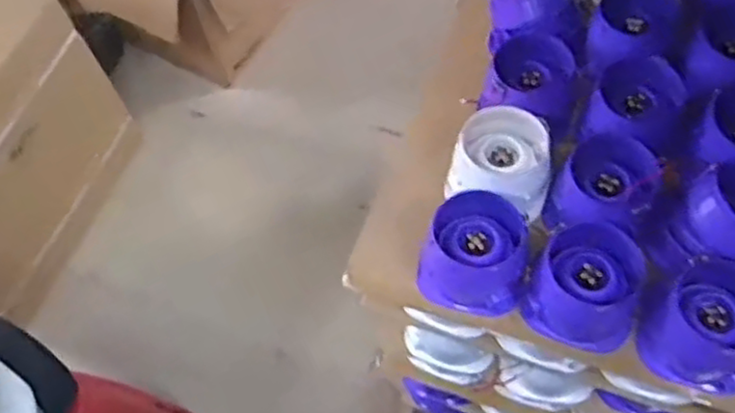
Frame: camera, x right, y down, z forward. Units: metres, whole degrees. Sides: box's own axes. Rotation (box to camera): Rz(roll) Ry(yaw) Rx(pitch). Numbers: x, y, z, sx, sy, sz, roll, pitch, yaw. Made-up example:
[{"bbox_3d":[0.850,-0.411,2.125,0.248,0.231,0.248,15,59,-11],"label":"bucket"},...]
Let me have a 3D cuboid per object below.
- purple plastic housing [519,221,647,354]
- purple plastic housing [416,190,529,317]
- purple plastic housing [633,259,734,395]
[{"bbox_3d":[0.273,0.095,0.893,0.130,0.085,0.140,-1,63,3],"label":"purple plastic housing"},{"bbox_3d":[0.137,0.059,0.922,0.128,0.081,0.130,-1,63,3],"label":"purple plastic housing"},{"bbox_3d":[0.409,0.141,0.871,0.141,0.078,0.141,-1,63,3],"label":"purple plastic housing"}]

